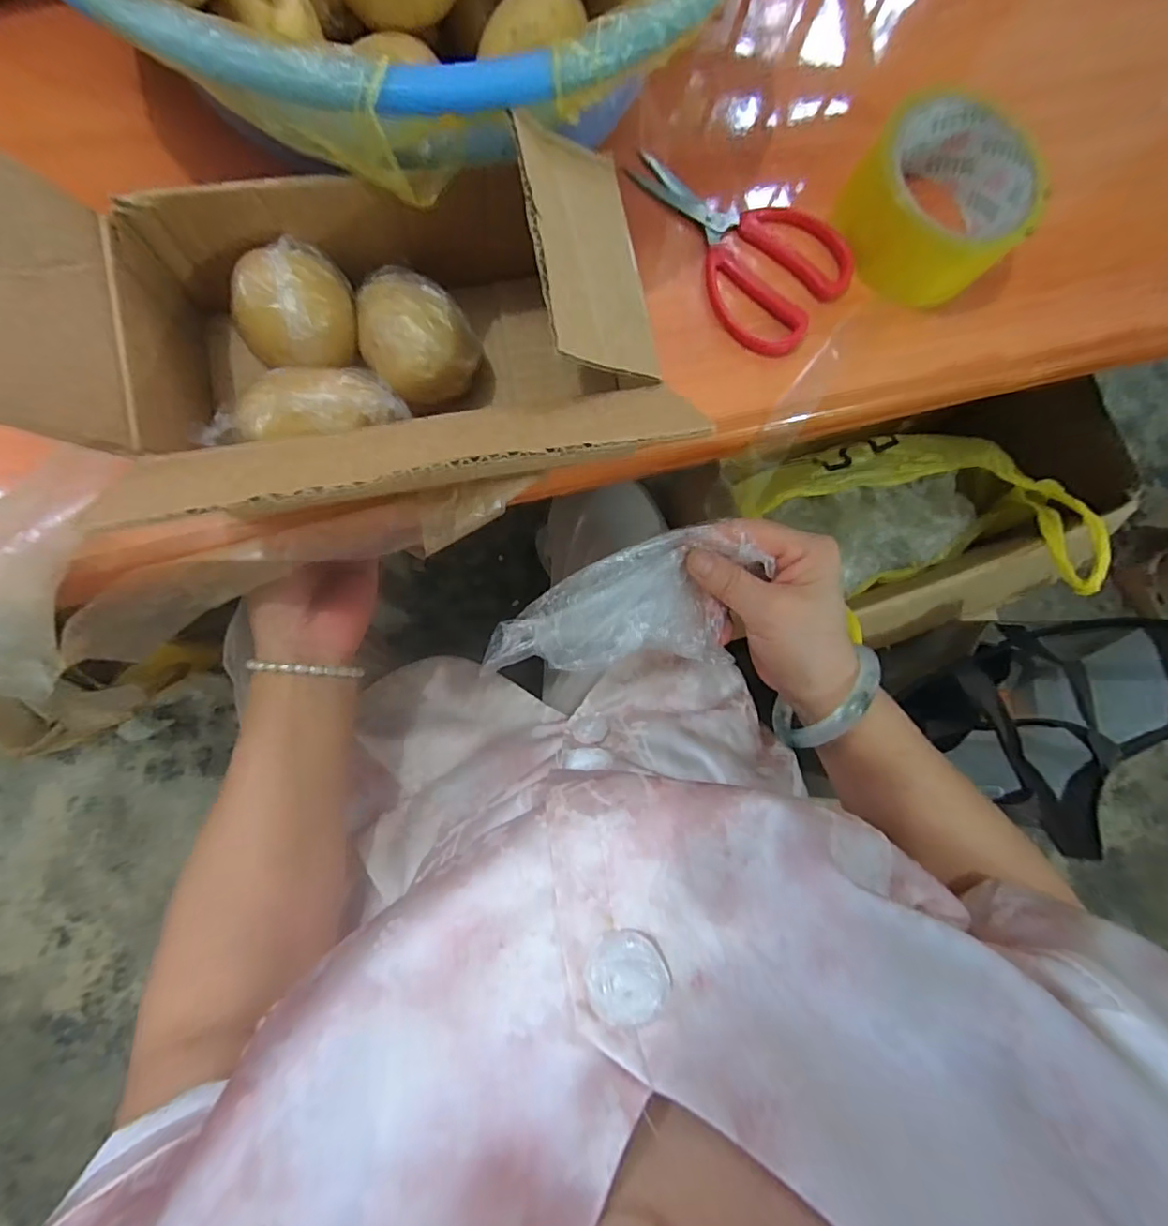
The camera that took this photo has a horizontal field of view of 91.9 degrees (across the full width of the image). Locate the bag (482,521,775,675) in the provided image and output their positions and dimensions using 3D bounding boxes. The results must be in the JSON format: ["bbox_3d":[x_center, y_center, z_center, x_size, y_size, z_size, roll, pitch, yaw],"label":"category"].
[{"bbox_3d":[0.023,0.001,0.288,0.140,0.029,0.067,-18,87,-17],"label":"bag"}]

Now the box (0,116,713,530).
[{"bbox_3d":[-0.091,-0.112,0.241,0.229,0.117,0.154,-11,86,-8],"label":"box"}]

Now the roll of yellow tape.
[{"bbox_3d":[0.208,-0.243,0.335,0.095,0.050,0.093,1,84,-7],"label":"roll of yellow tape"}]

